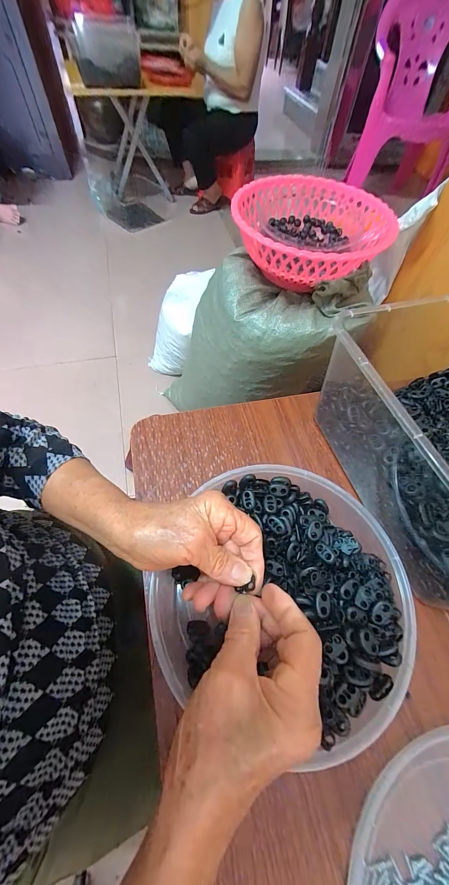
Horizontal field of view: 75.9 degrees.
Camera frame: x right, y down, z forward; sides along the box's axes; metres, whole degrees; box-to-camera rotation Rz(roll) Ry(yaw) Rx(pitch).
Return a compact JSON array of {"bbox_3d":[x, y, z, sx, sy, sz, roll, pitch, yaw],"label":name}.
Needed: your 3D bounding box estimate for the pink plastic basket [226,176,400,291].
[{"bbox_3d":[0.163,-0.408,0.565,0.296,0.105,0.298,23,60,14],"label":"pink plastic basket"}]

